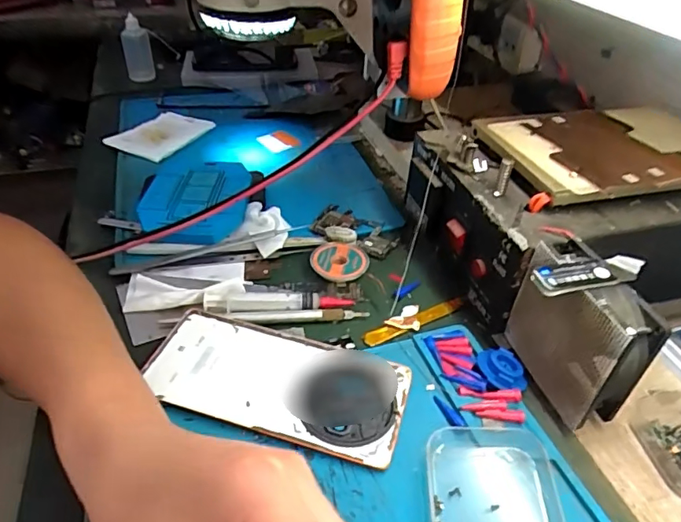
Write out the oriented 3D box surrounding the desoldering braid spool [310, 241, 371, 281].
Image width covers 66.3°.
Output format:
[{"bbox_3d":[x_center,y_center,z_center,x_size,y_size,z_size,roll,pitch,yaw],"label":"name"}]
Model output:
[{"bbox_3d":[-0.001,0.000,0.418,0.045,0.008,0.042,2,38,-2],"label":"desoldering braid spool"}]

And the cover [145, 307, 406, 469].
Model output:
[{"bbox_3d":[-0.041,0.074,0.324,0.161,0.006,0.078,13,39,12],"label":"cover"}]

